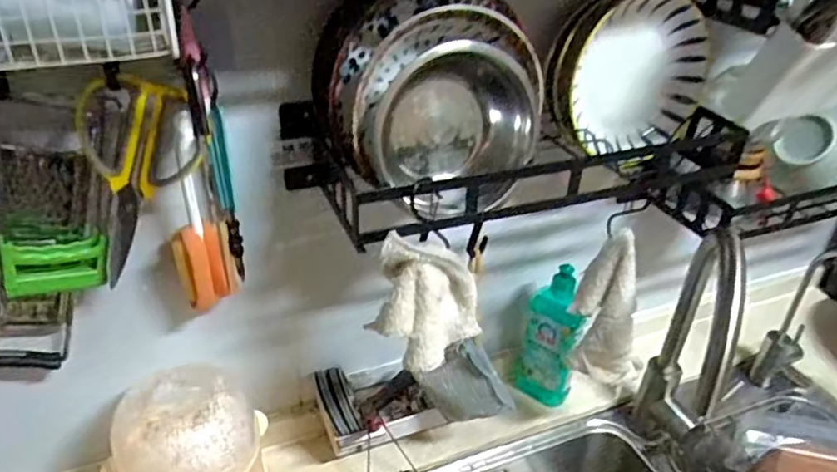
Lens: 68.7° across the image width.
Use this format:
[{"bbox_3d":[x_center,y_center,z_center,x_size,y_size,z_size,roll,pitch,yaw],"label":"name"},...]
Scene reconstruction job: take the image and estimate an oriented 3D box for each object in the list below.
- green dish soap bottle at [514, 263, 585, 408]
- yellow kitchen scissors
[{"bbox_3d":[0.178,0.139,0.829,0.079,0.209,0.044,18,35,24],"label":"green dish soap bottle"},{"bbox_3d":[-0.232,-0.053,0.525,0.095,0.164,0.025,-16,36,-28],"label":"yellow kitchen scissors"}]

